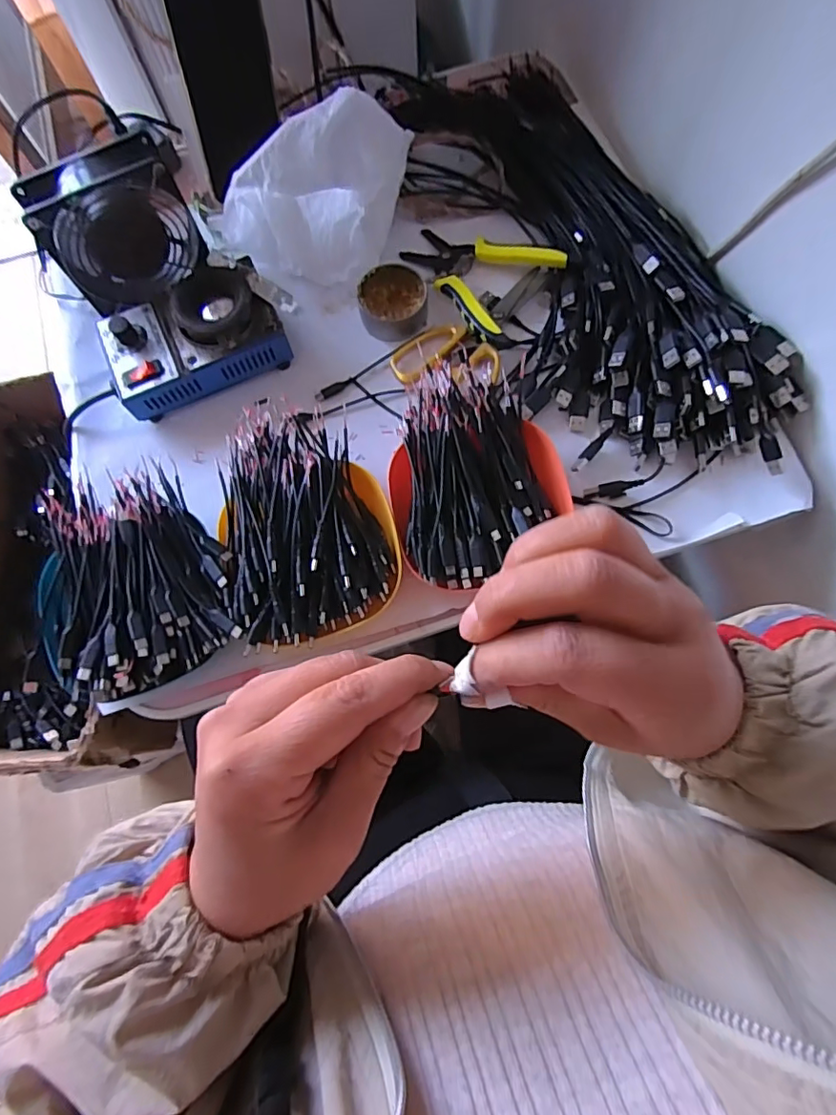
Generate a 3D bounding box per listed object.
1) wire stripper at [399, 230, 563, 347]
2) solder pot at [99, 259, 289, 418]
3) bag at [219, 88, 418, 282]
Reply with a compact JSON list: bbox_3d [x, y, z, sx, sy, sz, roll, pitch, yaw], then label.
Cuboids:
[{"bbox_3d":[0.048,-0.265,0.497,0.142,0.013,0.107,34,78,11],"label":"wire stripper"},{"bbox_3d":[-0.200,-0.195,0.473,0.152,0.053,0.097,-28,75,-6],"label":"solder pot"},{"bbox_3d":[-0.100,-0.337,0.491,0.145,0.088,0.129,24,77,8],"label":"bag"}]

